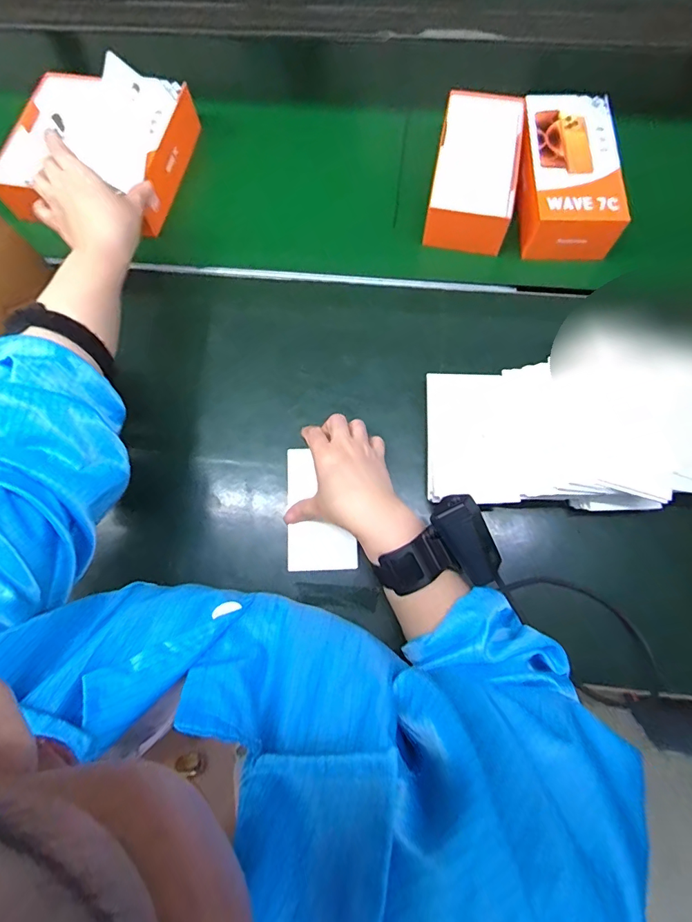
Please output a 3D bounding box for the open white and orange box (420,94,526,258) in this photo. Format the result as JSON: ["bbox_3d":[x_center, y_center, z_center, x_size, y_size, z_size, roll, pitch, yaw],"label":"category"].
[{"bbox_3d":[0.146,-0.328,0.514,0.084,0.054,0.173,11,73,5],"label":"open white and orange box"}]

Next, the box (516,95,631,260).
[{"bbox_3d":[0.241,-0.319,0.505,0.102,0.051,0.178,5,73,3],"label":"box"}]

